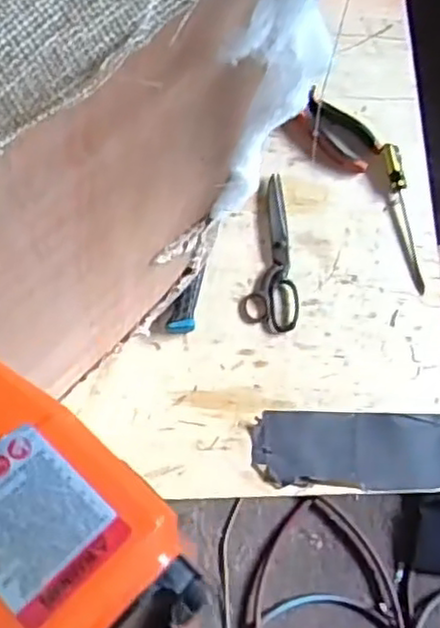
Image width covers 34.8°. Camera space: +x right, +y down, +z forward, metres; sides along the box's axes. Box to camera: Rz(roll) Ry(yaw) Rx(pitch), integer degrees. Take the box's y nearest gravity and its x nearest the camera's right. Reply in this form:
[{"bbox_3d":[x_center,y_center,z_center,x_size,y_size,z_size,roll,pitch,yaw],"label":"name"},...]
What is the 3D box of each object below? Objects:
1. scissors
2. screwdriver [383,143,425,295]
[{"bbox_3d":[0.069,-0.074,0.831,0.065,0.011,0.194,10,72,1],"label":"scissors"},{"bbox_3d":[0.226,-0.119,0.850,0.019,0.017,0.190,-8,72,-5],"label":"screwdriver"}]

